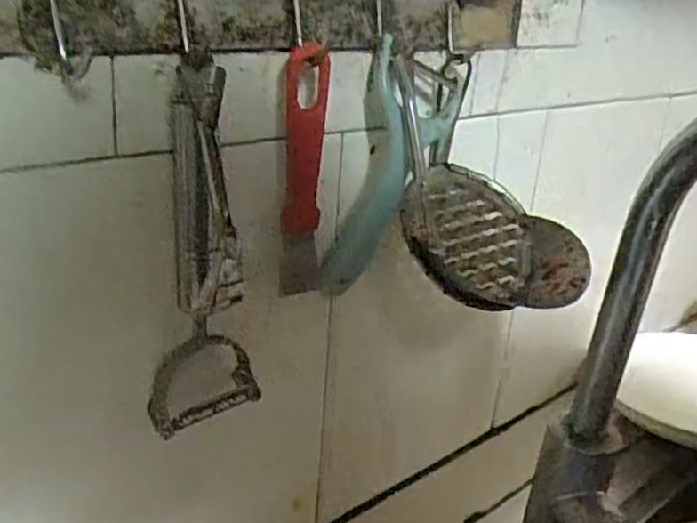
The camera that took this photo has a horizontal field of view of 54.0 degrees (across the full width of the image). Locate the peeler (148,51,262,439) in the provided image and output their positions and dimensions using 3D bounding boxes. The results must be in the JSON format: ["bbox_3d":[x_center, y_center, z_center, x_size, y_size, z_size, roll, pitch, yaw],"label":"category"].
[{"bbox_3d":[-0.066,-0.005,0.313,0.048,0.170,0.025,-2,24,-16],"label":"peeler"}]

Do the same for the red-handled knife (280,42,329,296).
[{"bbox_3d":[-0.023,-0.044,0.345,0.021,0.122,0.015,0,23,-12],"label":"red-handled knife"}]

